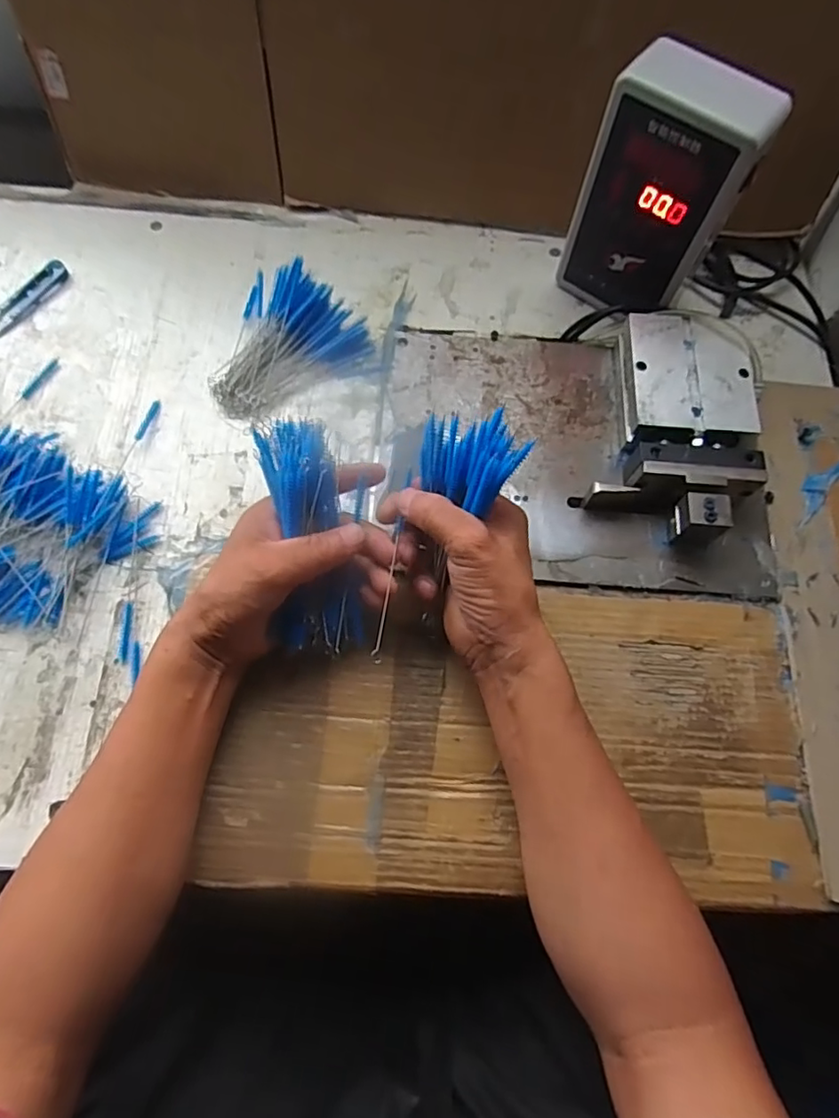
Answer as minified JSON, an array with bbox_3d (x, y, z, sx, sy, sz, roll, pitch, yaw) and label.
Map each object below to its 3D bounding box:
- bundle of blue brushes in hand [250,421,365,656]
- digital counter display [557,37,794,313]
[{"bbox_3d":[-0.074,-0.011,0.383,0.053,0.031,0.159,-8,103,-4],"label":"bundle of blue brushes in hand"},{"bbox_3d":[0.187,-0.279,0.461,0.109,0.181,0.059,37,73,12],"label":"digital counter display"}]

